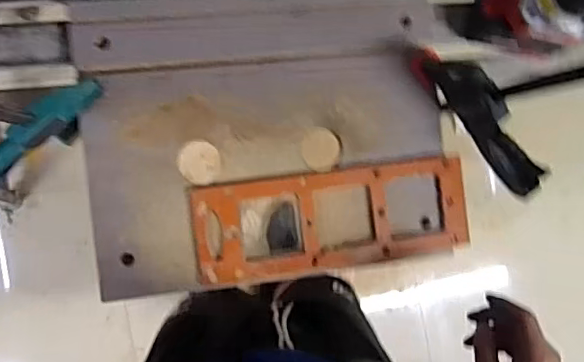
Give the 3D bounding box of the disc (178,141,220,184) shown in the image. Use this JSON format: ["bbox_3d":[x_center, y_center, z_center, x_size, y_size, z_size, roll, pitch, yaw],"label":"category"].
[{"bbox_3d":[-0.107,-0.021,0.649,0.048,0.004,0.048,0,90,-8],"label":"disc"}]

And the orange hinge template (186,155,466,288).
[{"bbox_3d":[0.050,0.045,0.661,0.321,0.016,0.113,-7,91,-8],"label":"orange hinge template"}]

